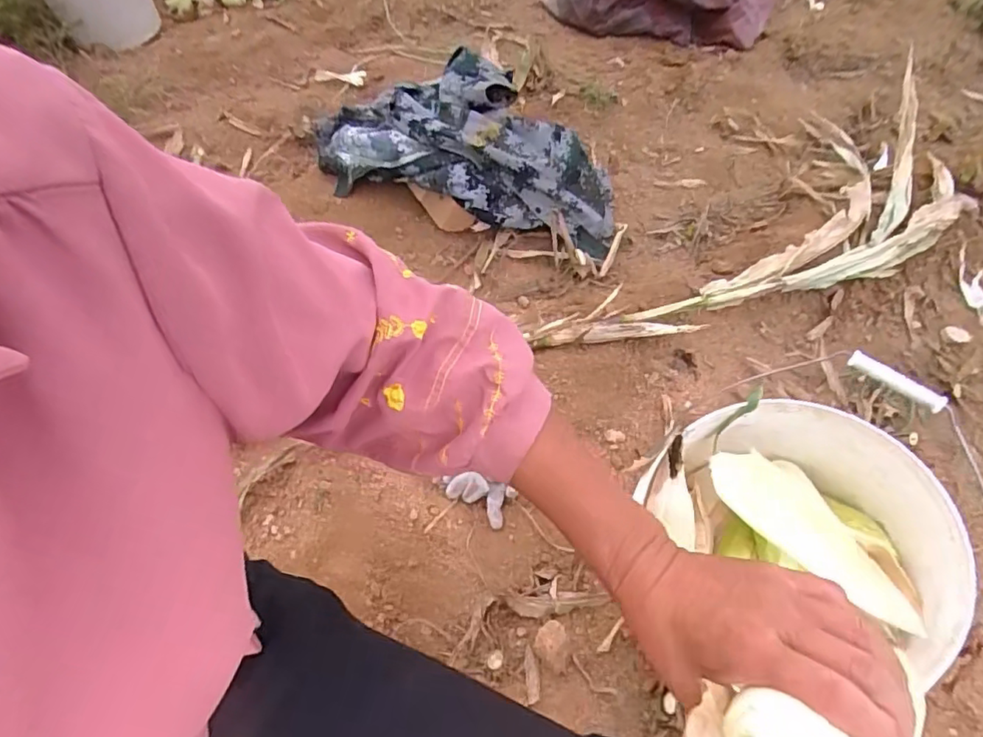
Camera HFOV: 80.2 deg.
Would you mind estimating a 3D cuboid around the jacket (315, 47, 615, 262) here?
[{"bbox_3d":[-0.050,-0.507,1.347,0.723,0.234,0.349,16,55,9],"label":"jacket"}]

